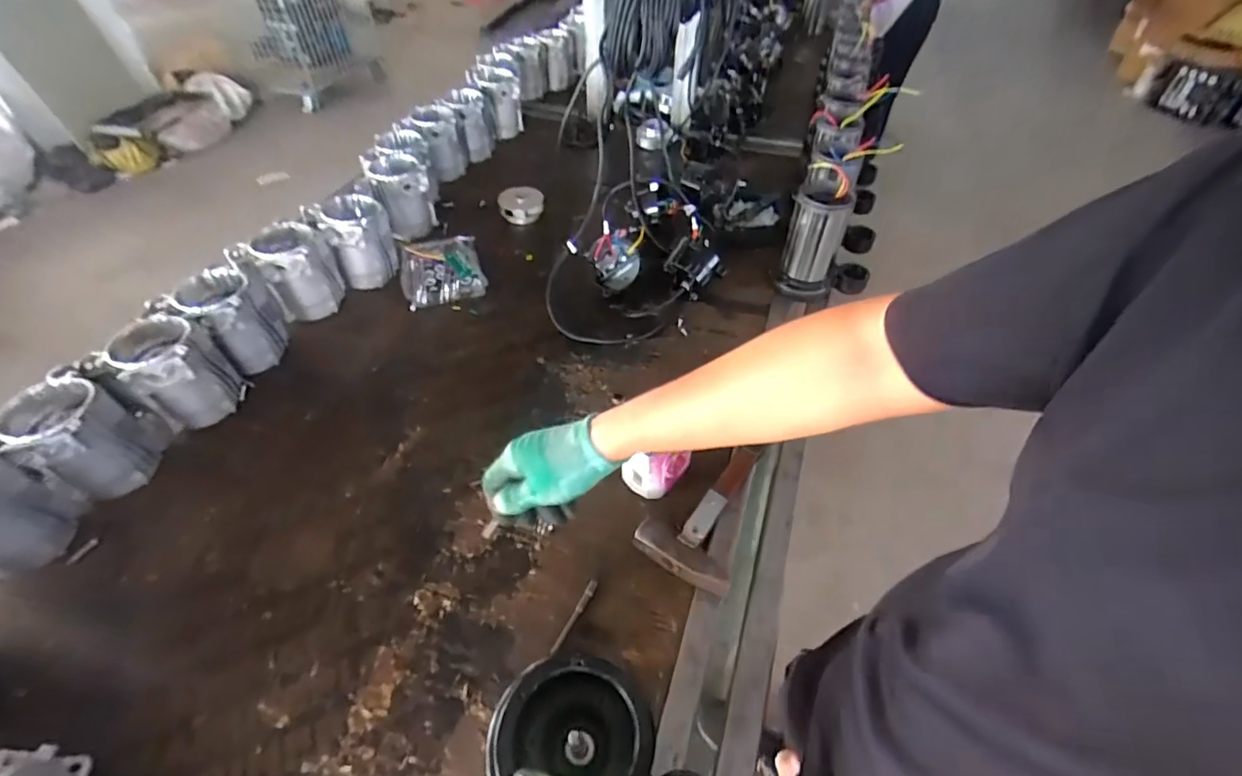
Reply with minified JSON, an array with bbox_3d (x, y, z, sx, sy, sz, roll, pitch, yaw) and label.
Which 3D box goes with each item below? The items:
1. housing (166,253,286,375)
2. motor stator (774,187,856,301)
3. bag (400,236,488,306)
[{"bbox_3d":[-0.605,-0.113,0.862,0.139,0.146,0.126,31,54,25],"label":"housing"},{"bbox_3d":[0.335,-0.253,0.964,0.095,0.179,0.092,14,49,12],"label":"motor stator"},{"bbox_3d":[-0.343,-0.229,1.042,0.147,0.037,0.179,-16,49,-14],"label":"bag"}]

